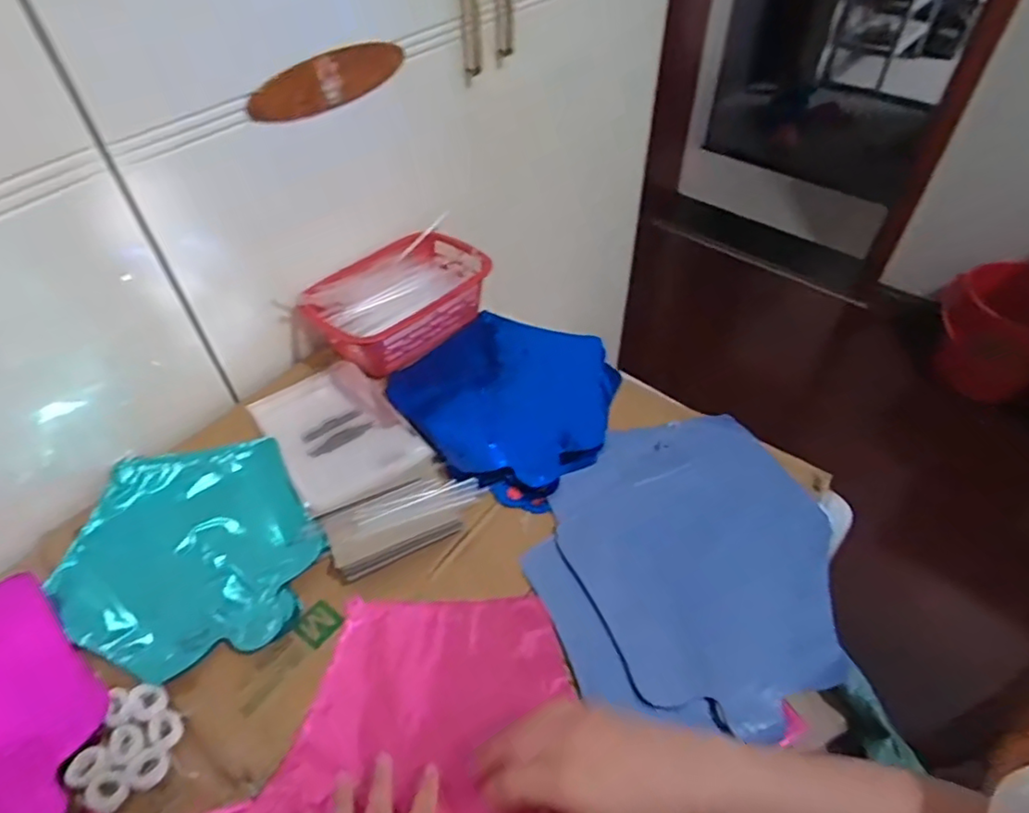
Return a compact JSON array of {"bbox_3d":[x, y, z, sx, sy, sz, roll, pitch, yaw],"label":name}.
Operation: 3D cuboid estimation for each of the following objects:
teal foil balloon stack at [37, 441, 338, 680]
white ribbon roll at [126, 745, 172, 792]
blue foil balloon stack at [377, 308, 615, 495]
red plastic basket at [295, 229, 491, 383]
[{"bbox_3d":[-0.294,0.128,0.548,0.204,0.025,0.239,-27,54,-22],"label":"teal foil balloon stack"},{"bbox_3d":[-0.257,0.253,0.424,0.025,0.004,0.027,1,49,-1],"label":"white ribbon roll"},{"bbox_3d":[0.002,-0.014,0.664,0.228,0.022,0.232,-32,56,-26],"label":"blue foil balloon stack"},{"bbox_3d":[-0.147,-0.133,0.740,0.157,0.059,0.226,34,56,26],"label":"red plastic basket"}]

